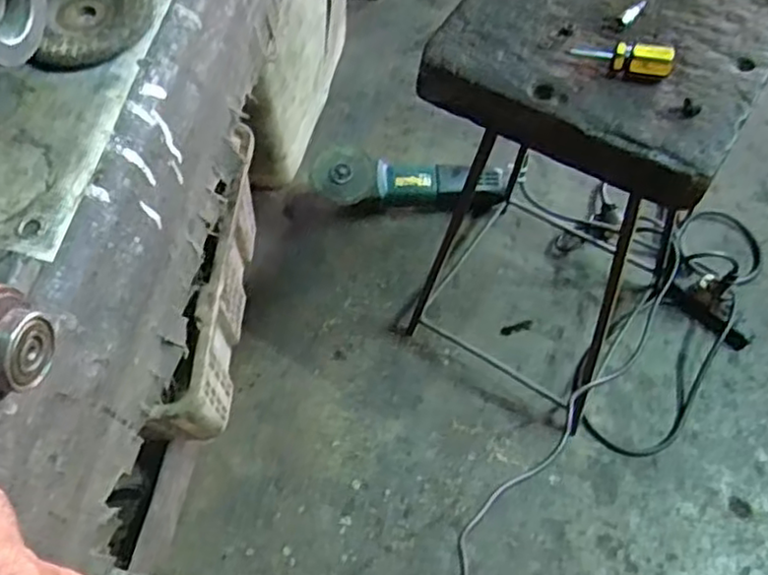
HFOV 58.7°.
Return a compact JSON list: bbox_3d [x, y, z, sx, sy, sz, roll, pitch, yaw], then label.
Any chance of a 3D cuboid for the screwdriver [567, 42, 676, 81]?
[{"bbox_3d":[0.183,-0.176,0.528,0.074,0.025,0.021,19,64,26],"label":"screwdriver"}]

